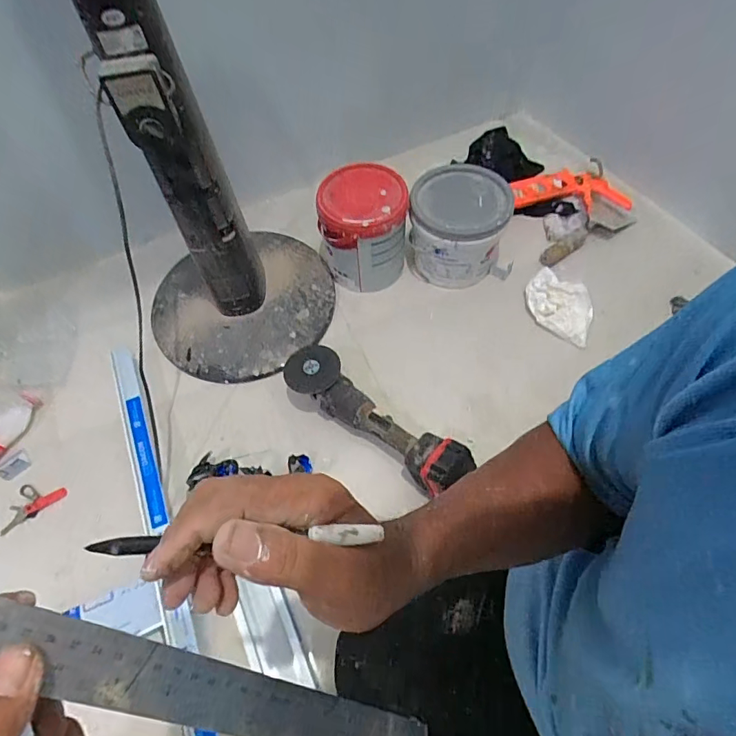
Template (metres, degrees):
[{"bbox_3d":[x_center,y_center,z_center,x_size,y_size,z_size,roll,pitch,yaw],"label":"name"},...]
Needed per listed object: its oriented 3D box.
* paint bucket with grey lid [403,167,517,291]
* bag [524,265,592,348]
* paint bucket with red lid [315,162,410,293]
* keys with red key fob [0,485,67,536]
[{"bbox_3d":[0.193,-0.288,0.996,0.213,0.174,0.192,2,60,3],"label":"paint bucket with grey lid"},{"bbox_3d":[0.399,-0.134,0.974,0.146,0.034,0.123,27,65,16],"label":"bag"},{"bbox_3d":[-0.011,-0.284,0.978,0.174,0.196,0.158,-5,60,-1],"label":"paint bucket with red lid"},{"bbox_3d":[-0.601,0.237,0.830,0.060,0.019,0.107,30,50,24],"label":"keys with red key fob"}]

